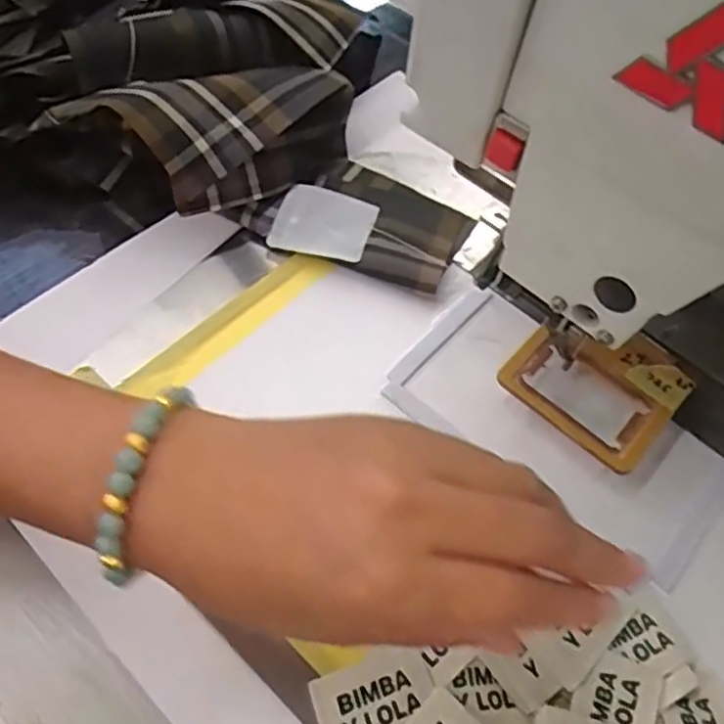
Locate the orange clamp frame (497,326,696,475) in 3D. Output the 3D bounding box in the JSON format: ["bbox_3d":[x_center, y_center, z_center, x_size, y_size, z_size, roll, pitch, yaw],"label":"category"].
[{"bbox_3d":[0.124,0.009,0.351,0.081,0.010,0.073,39,67,16],"label":"orange clamp frame"}]

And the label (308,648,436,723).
[{"bbox_3d":[0.006,0.139,0.272,0.048,0.004,0.034,-17,68,-19],"label":"label"}]

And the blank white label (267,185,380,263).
[{"bbox_3d":[-0.021,-0.086,0.406,0.056,0.009,0.061,15,51,11],"label":"blank white label"}]

